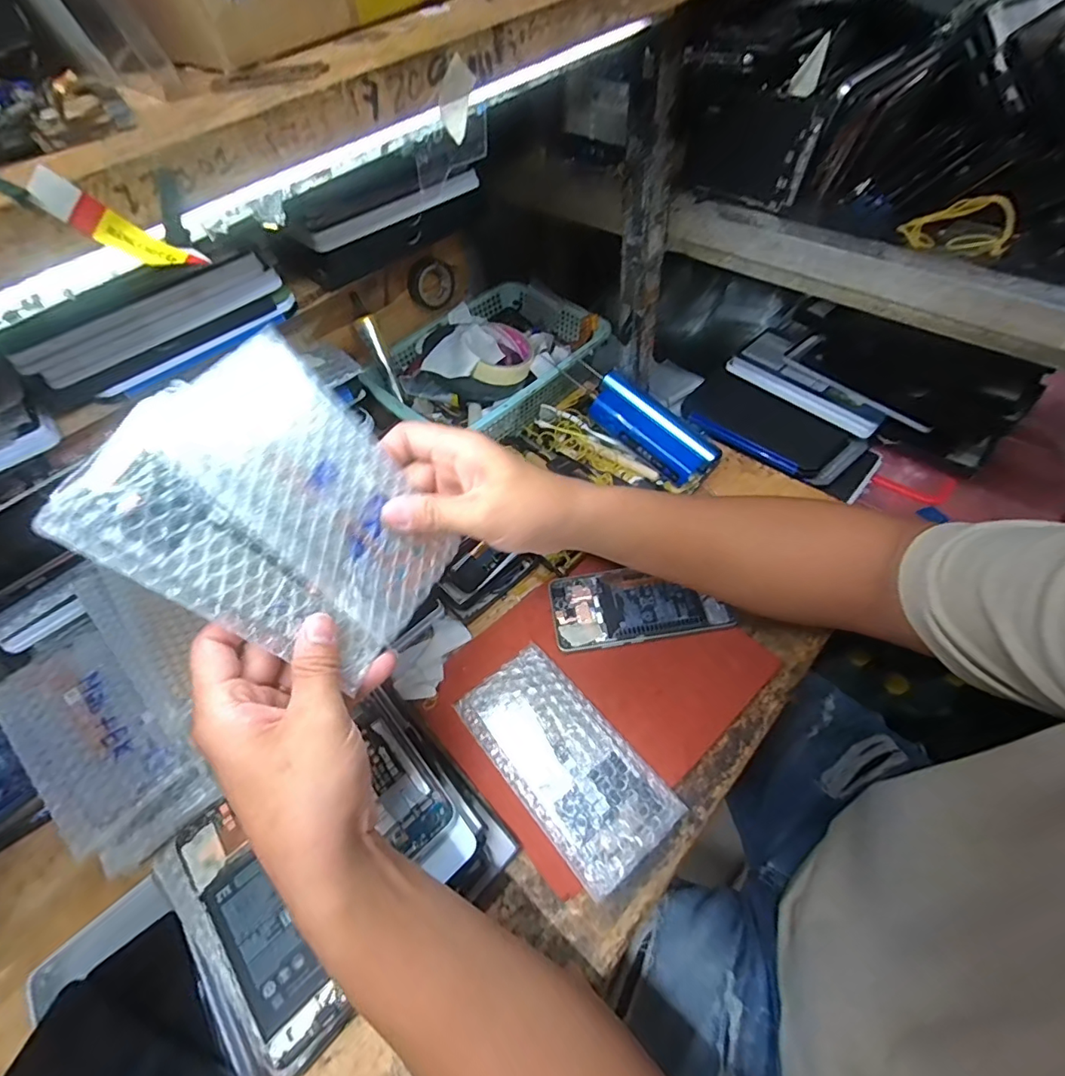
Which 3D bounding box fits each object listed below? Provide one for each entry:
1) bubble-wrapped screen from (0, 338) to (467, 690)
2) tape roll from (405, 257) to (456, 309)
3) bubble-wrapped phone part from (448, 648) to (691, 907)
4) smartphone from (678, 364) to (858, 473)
[{"bbox_3d":[-0.115,-0.025,0.296,0.010,0.166,0.087,-5,41,48],"label":"bubble-wrapped screen"},{"bbox_3d":[-0.118,-0.302,0.620,0.061,0.053,0.020,-30,57,-16],"label":"tape roll"},{"bbox_3d":[0.023,0.166,0.402,0.087,0.015,0.172,-36,58,-19],"label":"bubble-wrapped phone part"},{"bbox_3d":[0.265,-0.134,0.601,0.082,0.016,0.167,-40,60,-21],"label":"smartphone"}]

